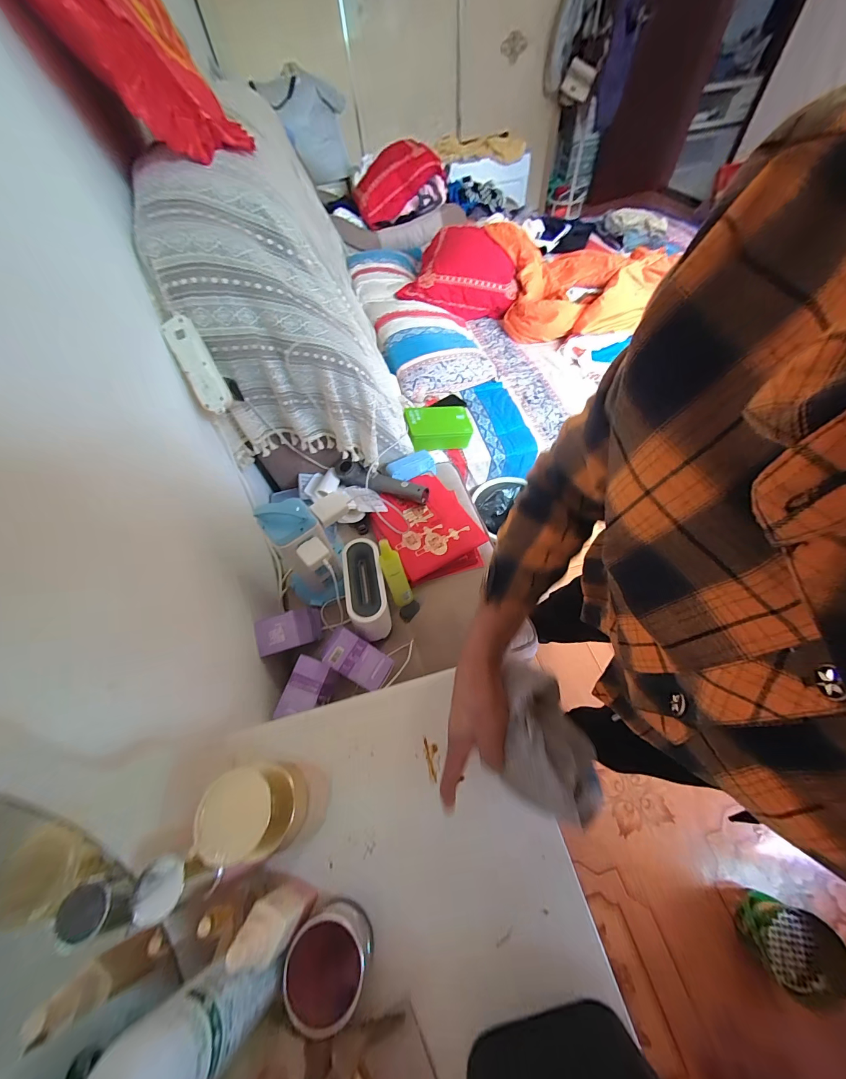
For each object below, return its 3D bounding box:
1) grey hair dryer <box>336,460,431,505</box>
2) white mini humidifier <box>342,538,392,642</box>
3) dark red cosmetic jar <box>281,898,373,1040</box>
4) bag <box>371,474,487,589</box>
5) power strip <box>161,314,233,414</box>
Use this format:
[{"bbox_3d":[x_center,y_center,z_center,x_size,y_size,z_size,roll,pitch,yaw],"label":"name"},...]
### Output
[{"bbox_3d":[-0.119,-0.165,1.001,0.278,0.056,0.062,18,60,15],"label":"grey hair dryer"},{"bbox_3d":[-0.122,0.120,0.807,0.083,0.132,0.205,-13,57,-4],"label":"white mini humidifier"},{"bbox_3d":[-0.092,0.419,0.354,0.071,0.073,0.068,-2,57,3],"label":"dark red cosmetic jar"},{"bbox_3d":[0.004,-0.041,0.970,0.248,0.052,0.309,-22,58,-10],"label":"bag"},{"bbox_3d":[-0.440,-0.340,0.703,0.060,0.172,0.025,-26,19,-13],"label":"power strip"}]

